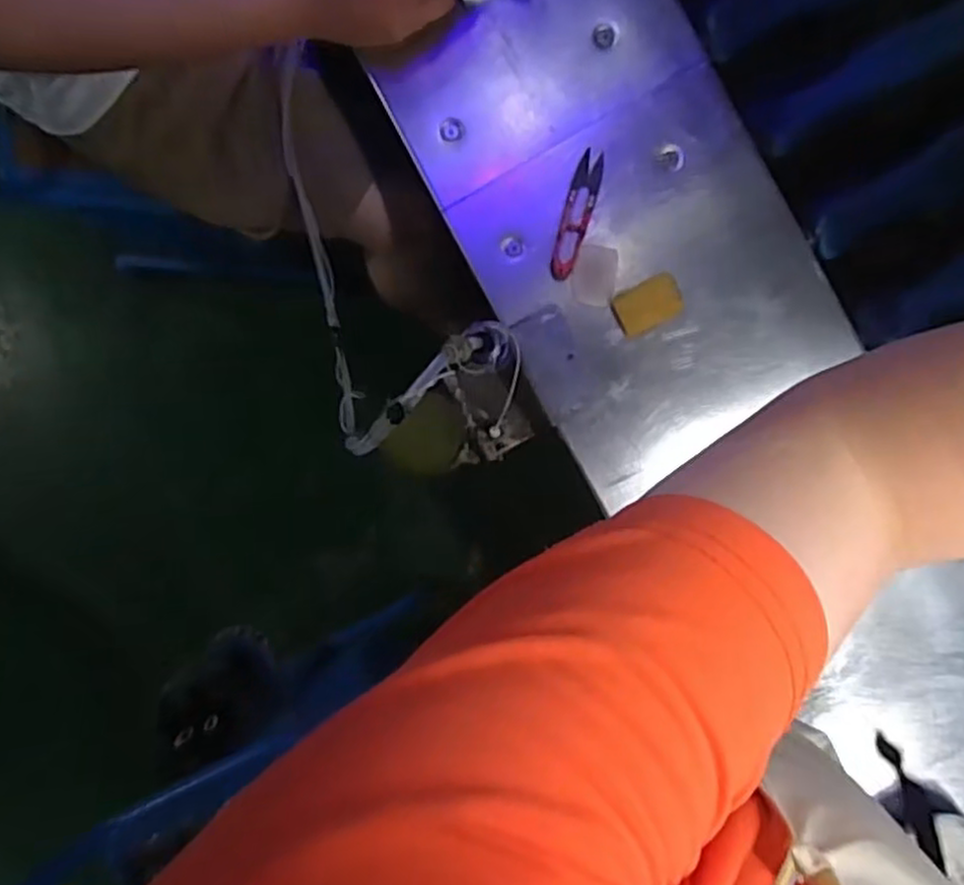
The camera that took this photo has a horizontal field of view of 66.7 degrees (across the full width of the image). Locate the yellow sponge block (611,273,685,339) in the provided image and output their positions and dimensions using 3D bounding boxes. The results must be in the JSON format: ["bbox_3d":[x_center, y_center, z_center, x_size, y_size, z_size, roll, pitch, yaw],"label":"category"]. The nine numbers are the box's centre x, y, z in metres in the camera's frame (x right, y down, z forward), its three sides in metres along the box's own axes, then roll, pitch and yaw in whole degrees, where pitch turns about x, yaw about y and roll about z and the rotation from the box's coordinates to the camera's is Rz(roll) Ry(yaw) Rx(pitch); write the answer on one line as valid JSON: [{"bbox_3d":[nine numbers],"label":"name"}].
[{"bbox_3d":[0.131,-0.108,0.575,0.055,0.013,0.036,-29,92,4],"label":"yellow sponge block"}]

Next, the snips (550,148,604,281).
[{"bbox_3d":[0.075,-0.179,0.576,0.023,0.011,0.102,16,94,1],"label":"snips"}]

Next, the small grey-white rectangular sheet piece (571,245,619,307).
[{"bbox_3d":[0.089,-0.132,0.578,0.035,0.004,0.046,9,94,2],"label":"small grey-white rectangular sheet piece"}]

